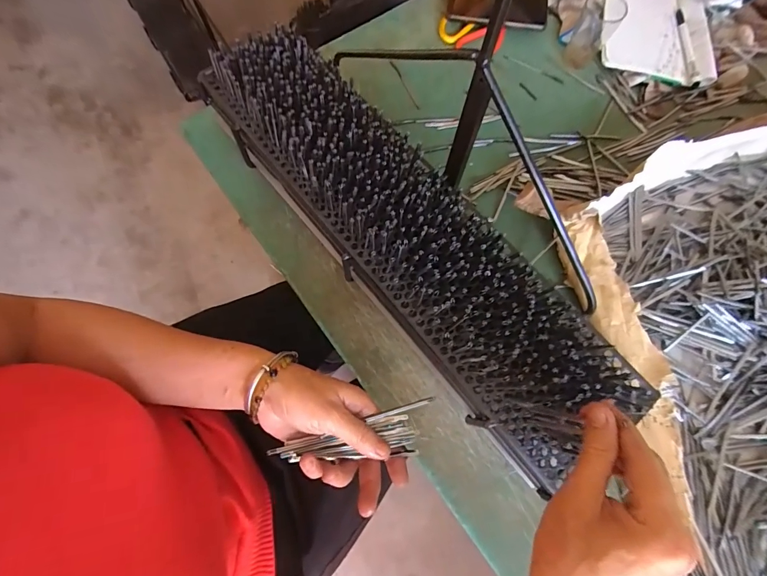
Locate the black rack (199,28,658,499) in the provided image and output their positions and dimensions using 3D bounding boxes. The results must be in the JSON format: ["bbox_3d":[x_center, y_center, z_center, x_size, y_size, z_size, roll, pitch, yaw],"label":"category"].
[{"bbox_3d":[0.007,-0.072,0.396,0.126,0.069,0.540,-38,77,-11],"label":"black rack"}]

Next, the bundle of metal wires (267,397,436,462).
[{"bbox_3d":[-0.022,0.129,0.313,0.137,0.010,0.040,-9,73,-11],"label":"bundle of metal wires"}]

